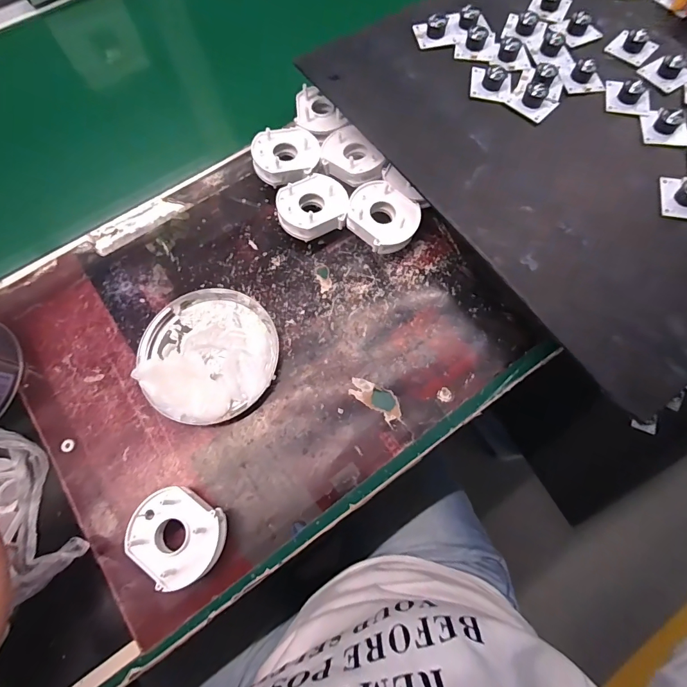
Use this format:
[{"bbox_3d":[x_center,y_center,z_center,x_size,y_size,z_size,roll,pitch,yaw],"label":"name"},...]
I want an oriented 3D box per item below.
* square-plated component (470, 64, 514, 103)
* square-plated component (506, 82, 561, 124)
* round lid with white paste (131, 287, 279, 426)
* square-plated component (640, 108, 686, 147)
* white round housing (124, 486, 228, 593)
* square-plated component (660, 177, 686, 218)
[{"bbox_3d":[0.157,-0.274,0.402,0.043,0.015,0.042,13,72,4],"label":"square-plated component"},{"bbox_3d":[0.194,-0.250,0.393,0.042,0.018,0.038,39,76,12],"label":"square-plated component"},{"bbox_3d":[-0.126,0.007,0.360,0.122,0.025,0.129,0,70,1],"label":"round lid with white paste"},{"bbox_3d":[0.323,-0.217,0.382,0.041,0.020,0.038,10,72,3],"label":"square-plated component"},{"bbox_3d":[-0.130,0.150,0.306,0.071,0.034,0.061,27,73,10],"label":"white round housing"},{"bbox_3d":[0.317,-0.137,0.354,0.037,0.019,0.042,10,72,3],"label":"square-plated component"}]

